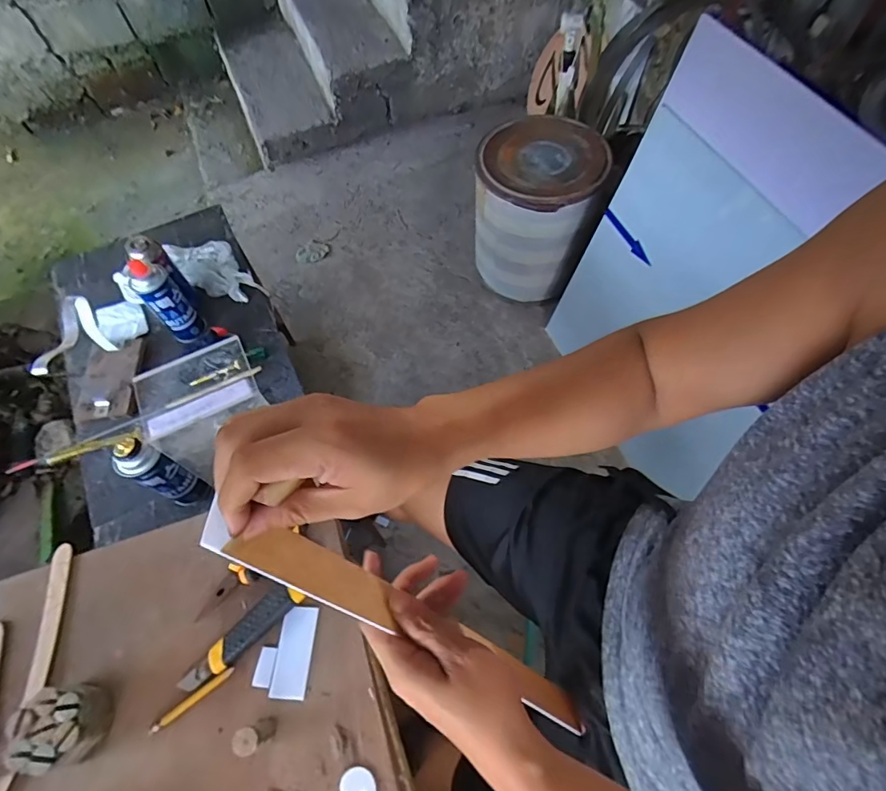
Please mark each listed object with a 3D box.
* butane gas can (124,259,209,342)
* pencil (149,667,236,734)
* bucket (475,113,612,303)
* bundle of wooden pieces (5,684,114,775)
[{"bbox_3d":[-0.527,-0.174,0.907,0.070,0.185,0.065,0,61,0],"label":"butane gas can"},{"bbox_3d":[-0.273,0.333,0.515,0.094,0.007,0.010,-34,66,-17],"label":"pencil"},{"bbox_3d":[0.298,-0.588,1.540,0.372,0.416,0.357,7,62,4],"label":"bucket"},{"bbox_3d":[-0.396,0.344,0.490,0.077,0.052,0.069,-14,62,-7],"label":"bundle of wooden pieces"}]

